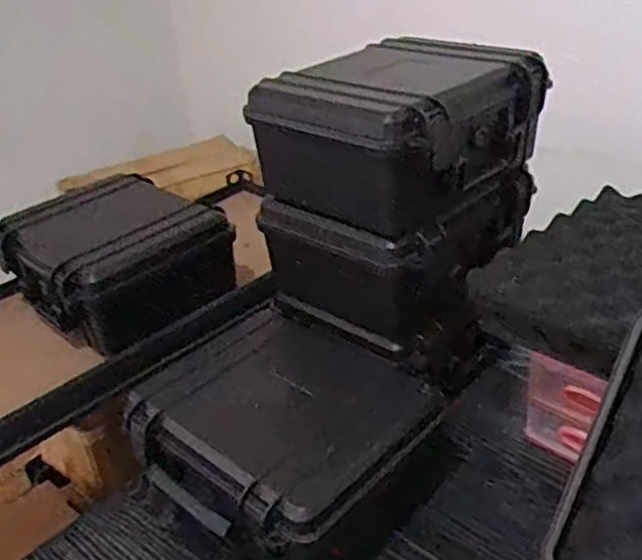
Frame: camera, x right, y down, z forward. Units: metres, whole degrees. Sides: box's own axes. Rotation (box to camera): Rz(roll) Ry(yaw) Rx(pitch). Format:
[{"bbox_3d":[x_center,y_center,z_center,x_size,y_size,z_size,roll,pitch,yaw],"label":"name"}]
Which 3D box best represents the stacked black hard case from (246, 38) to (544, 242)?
[{"bbox_3d":[0.089,-0.172,0.762,0.225,0.126,0.251,22,42,39],"label":"stacked black hard case"}]

